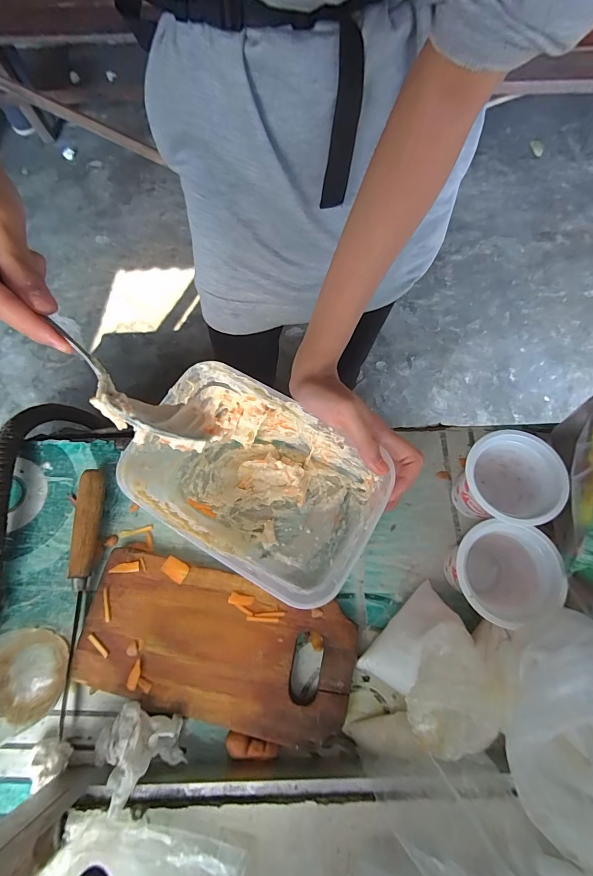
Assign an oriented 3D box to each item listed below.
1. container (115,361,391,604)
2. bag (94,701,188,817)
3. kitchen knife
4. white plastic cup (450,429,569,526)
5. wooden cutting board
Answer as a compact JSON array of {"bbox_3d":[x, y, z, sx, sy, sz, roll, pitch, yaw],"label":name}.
[{"bbox_3d":[-0.031,0.042,0.325,0.191,0.093,0.131,27,72,13],"label":"container"},{"bbox_3d":[-0.123,0.233,0.279,0.064,0.030,0.056,-37,73,-10],"label":"bag"},{"bbox_3d":[-0.193,0.132,0.329,0.019,0.024,0.210,-4,67,1],"label":"kitchen knife"},{"bbox_3d":[0.163,0.044,0.310,0.060,0.094,0.068,-39,73,-10],"label":"white plastic cup"},{"bbox_3d":[-0.069,0.173,0.315,0.227,0.010,0.109,11,69,8],"label":"wooden cutting board"}]

